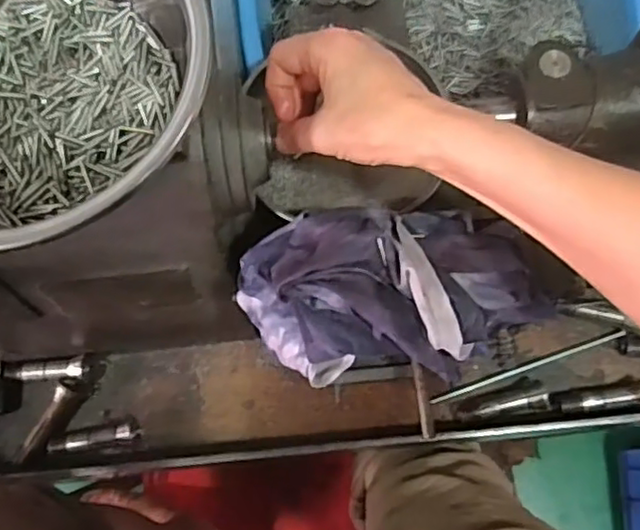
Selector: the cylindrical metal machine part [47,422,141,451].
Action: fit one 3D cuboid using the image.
[{"bbox_3d":[-0.195,0.147,0.558,0.075,0.016,0.018,-7,74,-1],"label":"cylindrical metal machine part"}]

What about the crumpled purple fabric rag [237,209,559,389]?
[{"bbox_3d":[0.036,0.017,0.380,0.170,0.061,0.095,-2,74,1],"label":"crumpled purple fabric rag"}]

